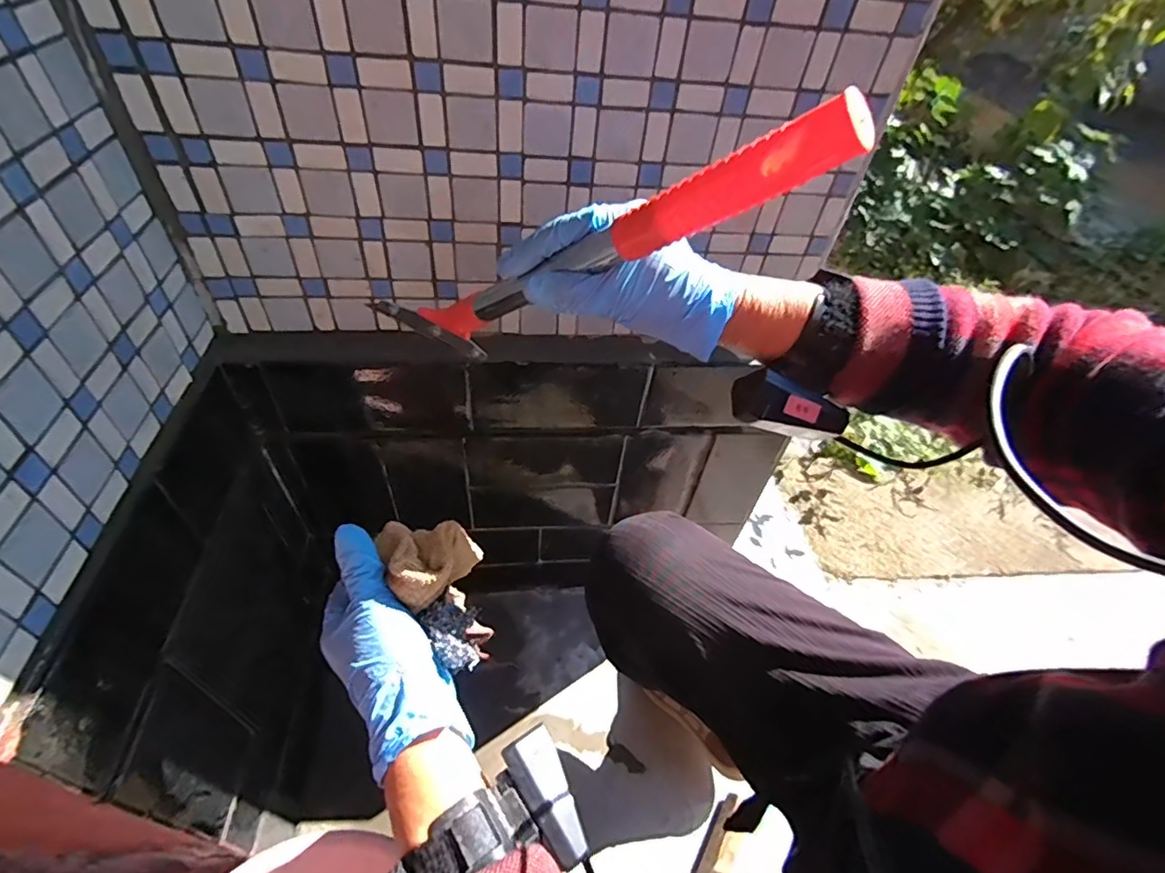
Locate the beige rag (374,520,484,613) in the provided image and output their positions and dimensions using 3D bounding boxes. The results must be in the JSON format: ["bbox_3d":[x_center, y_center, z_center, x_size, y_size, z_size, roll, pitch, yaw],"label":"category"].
[{"bbox_3d":[-0.110,0.081,0.370,0.060,0.046,0.066,17,46,9],"label":"beige rag"}]

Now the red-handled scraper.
[{"bbox_3d":[-0.020,-0.106,0.329,0.357,0.058,0.049,-5,27,50],"label":"red-handled scraper"}]

